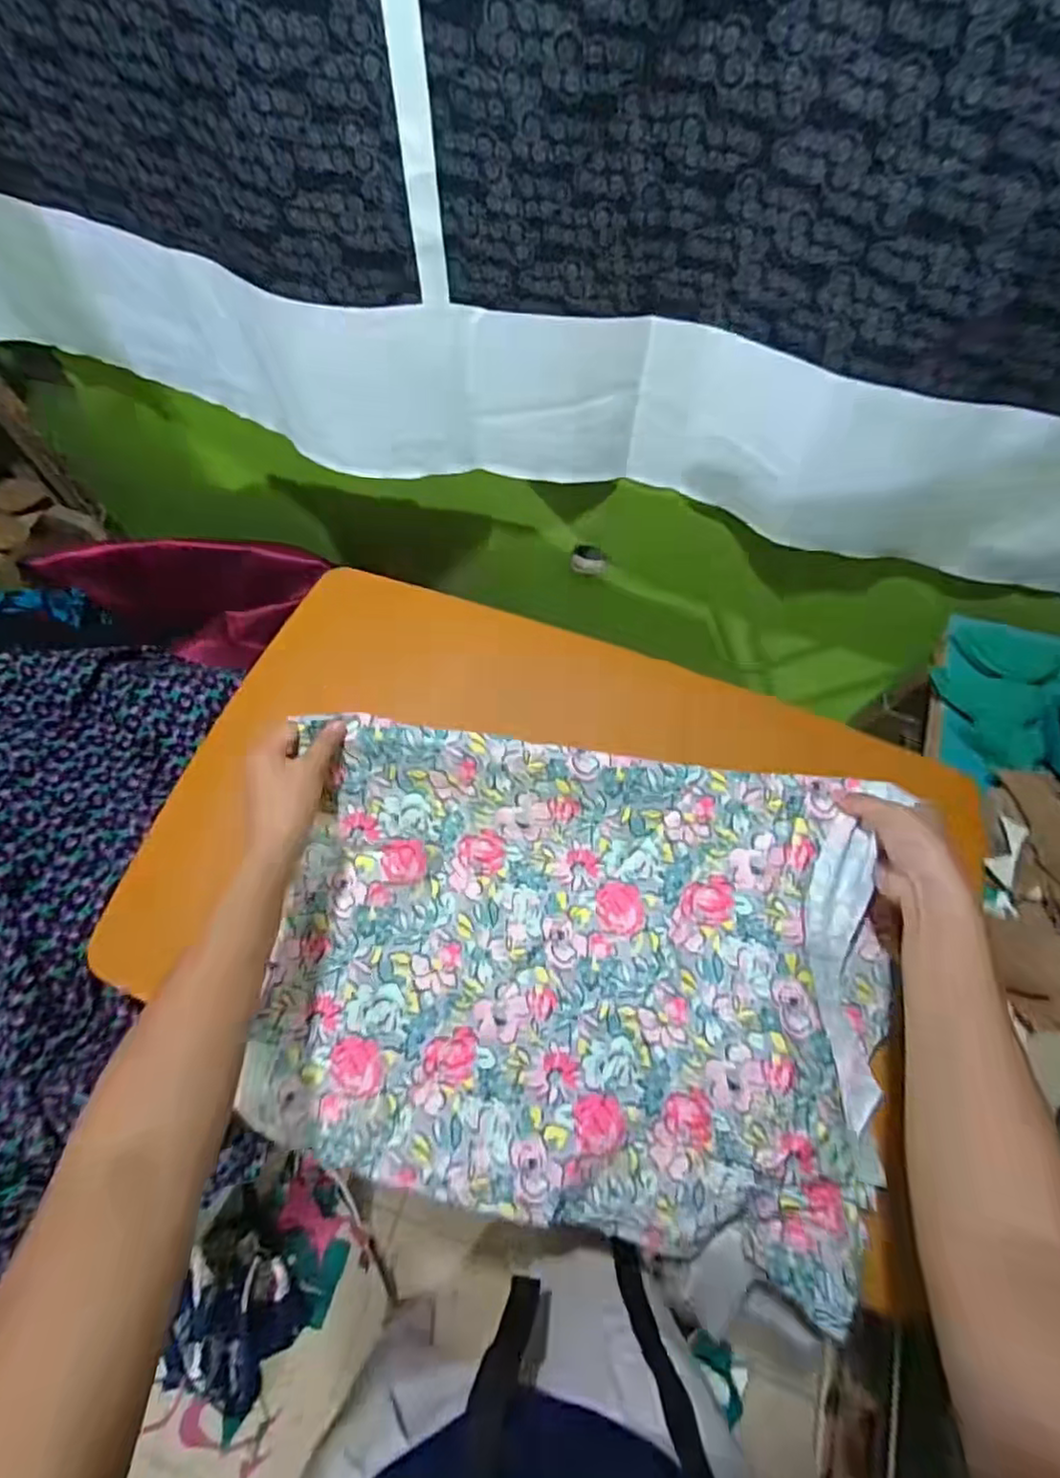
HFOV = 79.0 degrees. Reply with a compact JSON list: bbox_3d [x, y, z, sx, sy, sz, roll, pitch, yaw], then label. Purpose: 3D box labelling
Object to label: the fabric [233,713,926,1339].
[{"bbox_3d":[0.043,0.184,0.511,0.496,0.104,0.363,7,68,1],"label":"fabric"}]

